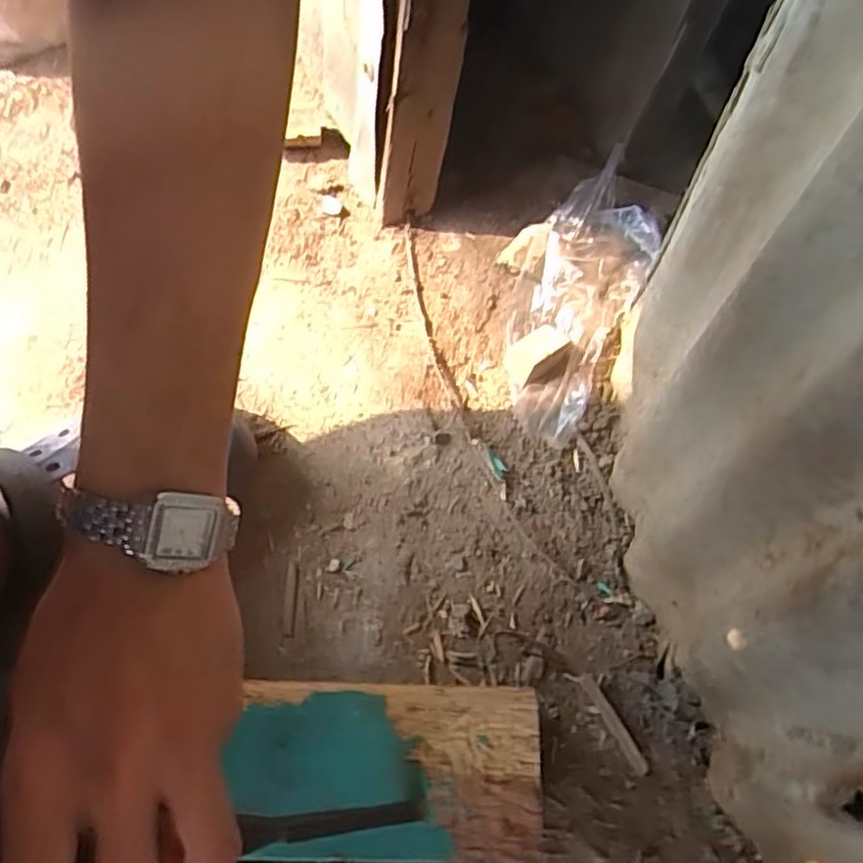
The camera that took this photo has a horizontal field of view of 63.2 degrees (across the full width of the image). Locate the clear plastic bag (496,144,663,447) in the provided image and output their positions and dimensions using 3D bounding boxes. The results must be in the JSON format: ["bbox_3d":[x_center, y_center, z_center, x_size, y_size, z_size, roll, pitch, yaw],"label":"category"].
[{"bbox_3d":[0.110,-0.117,0.582,0.115,0.049,0.232,26,70,8],"label":"clear plastic bag"}]

